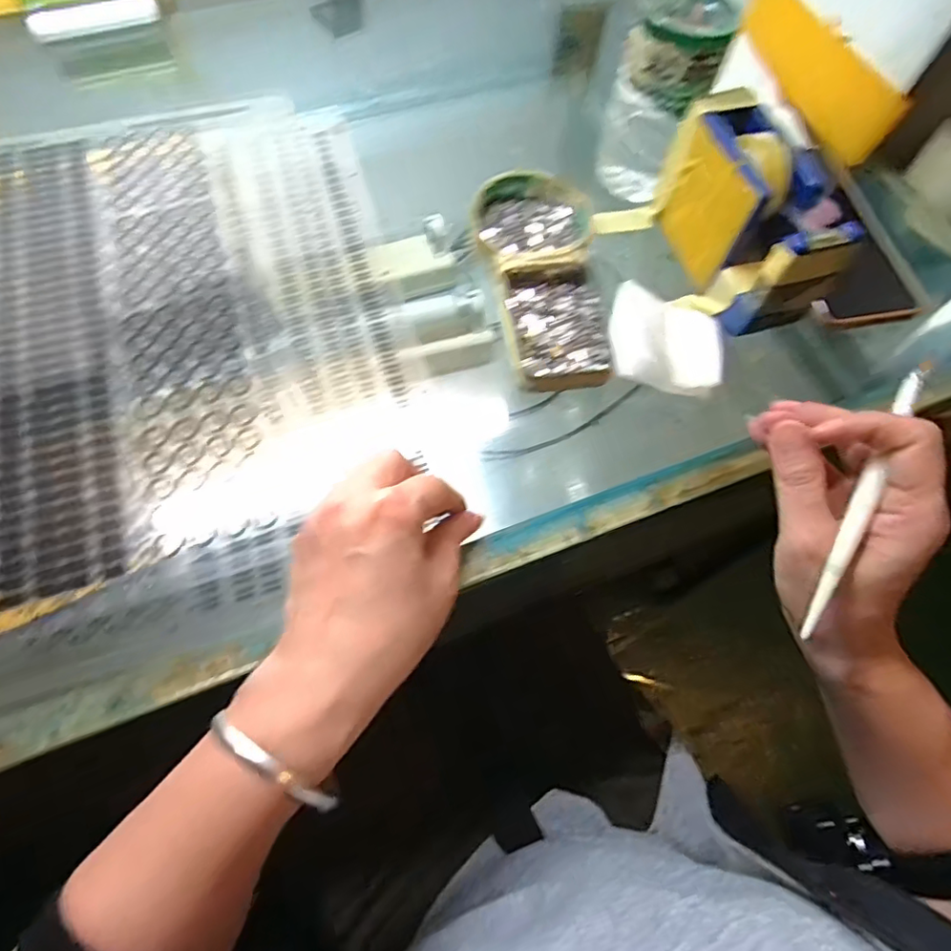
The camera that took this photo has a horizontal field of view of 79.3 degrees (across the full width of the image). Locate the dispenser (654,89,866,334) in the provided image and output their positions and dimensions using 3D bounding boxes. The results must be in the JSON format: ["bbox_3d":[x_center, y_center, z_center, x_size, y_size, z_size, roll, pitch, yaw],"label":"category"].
[{"bbox_3d":[0.168,-0.161,0.361,0.051,0.082,0.134,-13,67,-9],"label":"dispenser"}]

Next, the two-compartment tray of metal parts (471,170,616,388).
[{"bbox_3d":[0.046,-0.132,0.380,0.077,0.020,0.166,-4,66,-5],"label":"two-compartment tray of metal parts"}]

